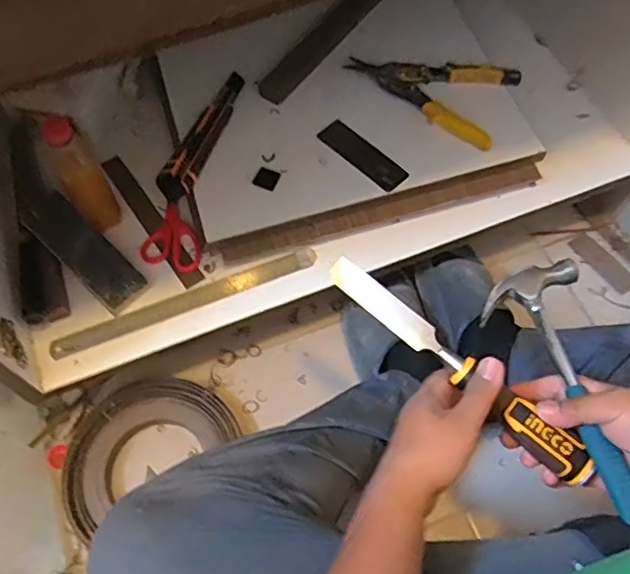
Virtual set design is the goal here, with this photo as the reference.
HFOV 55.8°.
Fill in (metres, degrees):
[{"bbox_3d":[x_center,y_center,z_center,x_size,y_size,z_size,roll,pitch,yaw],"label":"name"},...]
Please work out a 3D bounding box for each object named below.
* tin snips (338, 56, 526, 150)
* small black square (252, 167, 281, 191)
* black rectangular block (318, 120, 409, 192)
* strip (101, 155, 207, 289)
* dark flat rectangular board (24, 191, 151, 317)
[{"bbox_3d":[0.172,-0.292,0.837,0.232,0.017,0.135,34,68,18],"label":"tin snips"},{"bbox_3d":[-0.064,-0.142,0.782,0.030,0.009,0.027,25,89,-1],"label":"small black square"},{"bbox_3d":[0.063,-0.177,0.795,0.043,0.007,0.131,-41,68,-18],"label":"black rectangular block"},{"bbox_3d":[-0.224,-0.094,0.810,0.028,0.009,0.250,-33,66,-15],"label":"strip"},{"bbox_3d":[-0.286,-0.044,0.741,0.167,0.010,0.058,44,82,2],"label":"dark flat rectangular board"}]

